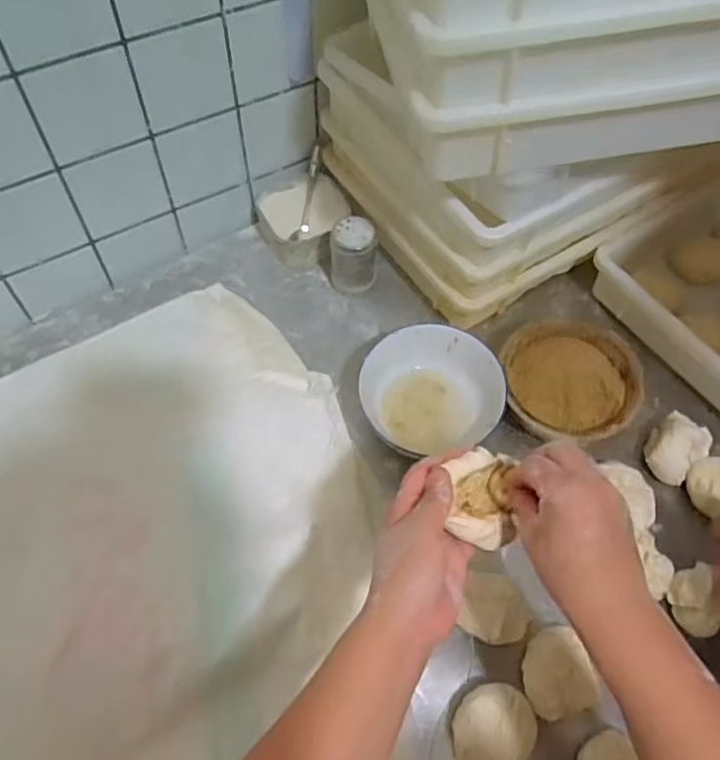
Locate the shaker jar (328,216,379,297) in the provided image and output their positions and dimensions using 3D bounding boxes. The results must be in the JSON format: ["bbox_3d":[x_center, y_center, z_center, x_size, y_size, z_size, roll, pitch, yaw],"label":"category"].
[{"bbox_3d":[-0.007,-0.139,0.718,0.052,0.095,0.053,1,59,-1],"label":"shaker jar"}]

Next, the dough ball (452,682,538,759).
[{"bbox_3d":[0.108,0.284,0.507,0.061,0.043,0.067,1,59,-1],"label":"dough ball"}]

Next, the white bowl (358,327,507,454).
[{"bbox_3d":[0.071,0.010,0.645,0.142,0.064,0.115,-5,60,-1],"label":"white bowl"}]

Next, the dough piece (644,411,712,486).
[{"bbox_3d":[0.316,0.066,0.618,0.052,0.035,0.067,39,68,21],"label":"dough piece"}]

